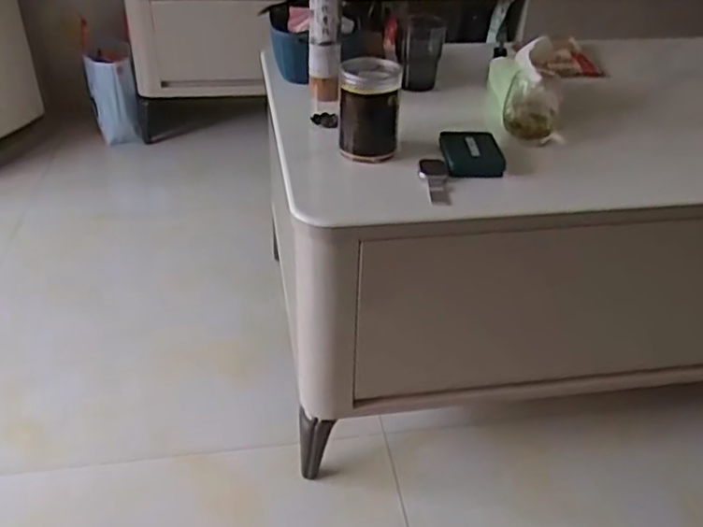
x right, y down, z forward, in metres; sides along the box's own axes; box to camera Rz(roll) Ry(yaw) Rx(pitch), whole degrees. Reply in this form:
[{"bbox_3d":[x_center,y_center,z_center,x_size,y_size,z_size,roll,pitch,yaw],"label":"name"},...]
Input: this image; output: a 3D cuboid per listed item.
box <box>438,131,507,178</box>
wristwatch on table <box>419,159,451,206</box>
[{"bbox_3d":[0.164,-0.154,0.918,0.077,0.019,0.108,0,36,-2],"label":"box"},{"bbox_3d":[0.107,-0.107,0.861,0.034,0.018,0.093,1,36,-2],"label":"wristwatch on table"}]

